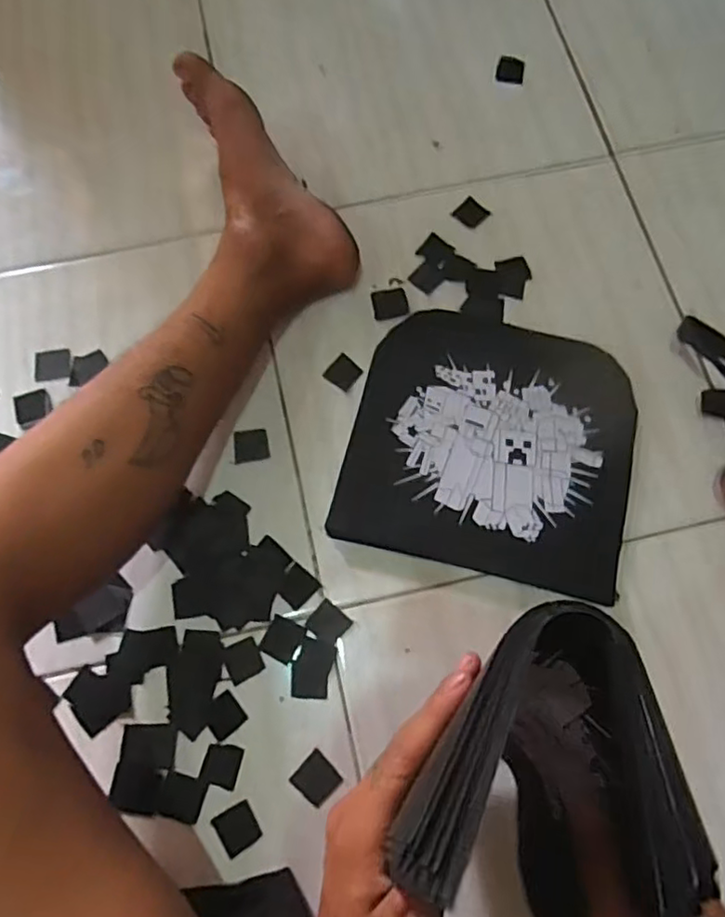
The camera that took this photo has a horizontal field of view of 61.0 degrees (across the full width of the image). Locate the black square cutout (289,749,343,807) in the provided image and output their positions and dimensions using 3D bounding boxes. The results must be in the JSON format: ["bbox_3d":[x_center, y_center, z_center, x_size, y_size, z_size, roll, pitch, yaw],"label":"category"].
[{"bbox_3d":[-0.037,0.257,0.494,0.033,0.004,0.031,42,78,13],"label":"black square cutout"}]

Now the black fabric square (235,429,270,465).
[{"bbox_3d":[-0.104,-0.012,0.575,0.032,0.004,0.031,-10,73,-2],"label":"black fabric square"}]

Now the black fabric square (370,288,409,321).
[{"bbox_3d":[0.028,-0.155,0.616,0.035,0.004,0.034,-12,73,-2],"label":"black fabric square"}]

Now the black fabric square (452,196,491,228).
[{"bbox_3d":[0.115,-0.258,0.647,0.029,0.004,0.031,38,78,12],"label":"black fabric square"}]

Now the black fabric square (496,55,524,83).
[{"bbox_3d":[0.170,-0.444,0.703,0.030,0.005,0.031,15,74,6],"label":"black fabric square"}]

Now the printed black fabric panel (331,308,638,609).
[{"bbox_3d":[0.121,-0.017,0.570,0.253,0.013,0.242,13,74,4],"label":"printed black fabric panel"}]

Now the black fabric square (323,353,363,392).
[{"bbox_3d":[-0.018,-0.083,0.597,0.029,0.004,0.029,38,77,12],"label":"black fabric square"}]

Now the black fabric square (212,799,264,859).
[{"bbox_3d":[-0.098,0.290,0.483,0.031,0.004,0.031,-34,75,-9],"label":"black fabric square"}]

